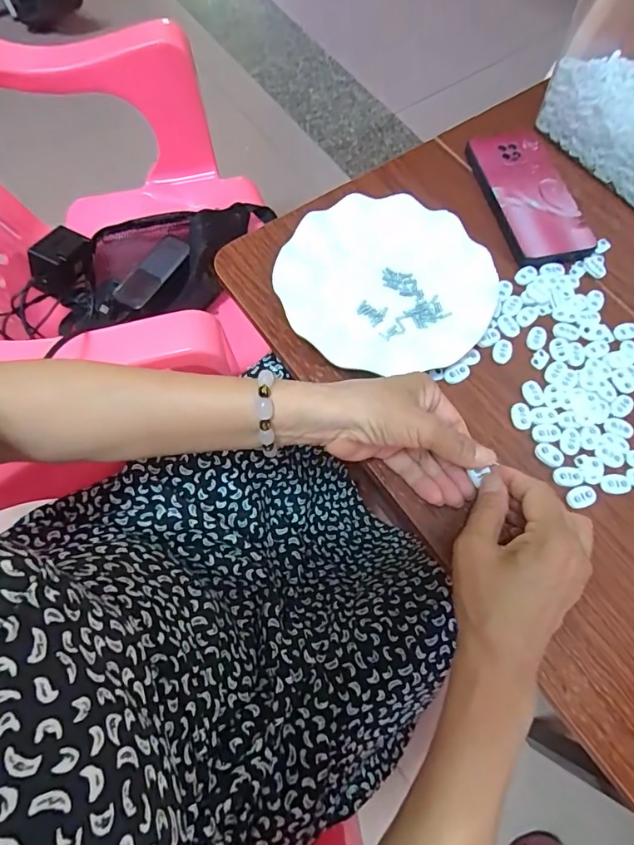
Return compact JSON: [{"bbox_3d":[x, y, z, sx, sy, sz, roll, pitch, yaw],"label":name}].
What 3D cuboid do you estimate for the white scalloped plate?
[{"bbox_3d":[0.062,-0.126,0.416,0.187,0.021,0.168,0,70,-1],"label":"white scalloped plate"}]

